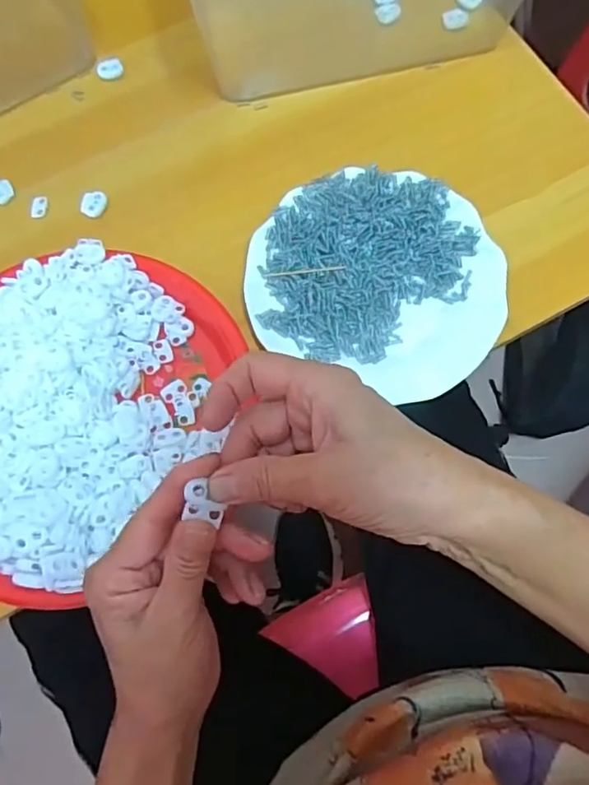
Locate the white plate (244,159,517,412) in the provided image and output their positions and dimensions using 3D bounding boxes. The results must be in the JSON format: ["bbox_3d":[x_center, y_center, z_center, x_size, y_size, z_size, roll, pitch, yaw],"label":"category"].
[{"bbox_3d":[0.060,-0.080,0.438,0.185,0.035,0.179,22,75,7],"label":"white plate"}]

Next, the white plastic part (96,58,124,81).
[{"bbox_3d":[-0.161,-0.282,0.508,0.022,0.007,0.017,-23,74,-6],"label":"white plastic part"}]

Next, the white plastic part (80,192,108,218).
[{"bbox_3d":[-0.160,-0.150,0.466,0.019,0.008,0.020,-6,73,-1],"label":"white plastic part"}]

